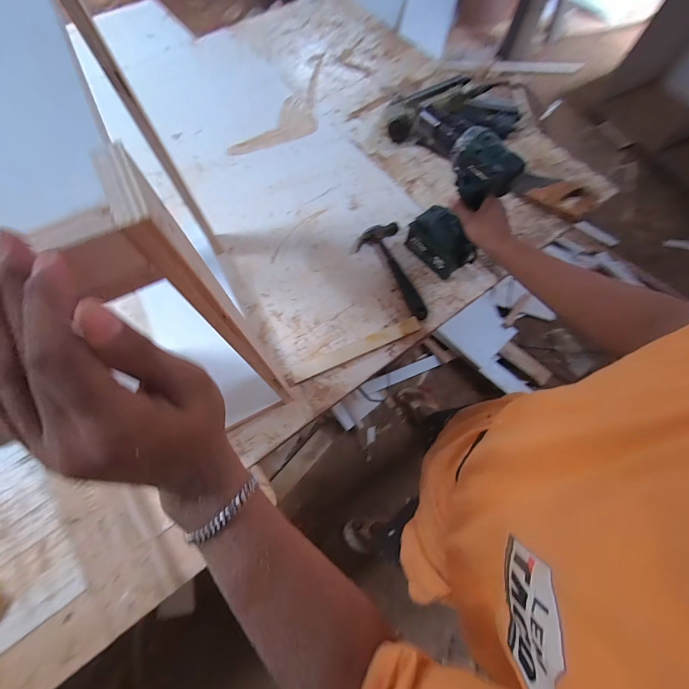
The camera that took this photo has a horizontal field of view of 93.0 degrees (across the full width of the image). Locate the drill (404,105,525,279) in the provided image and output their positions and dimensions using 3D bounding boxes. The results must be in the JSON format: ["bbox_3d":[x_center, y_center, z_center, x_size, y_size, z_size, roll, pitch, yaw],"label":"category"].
[{"bbox_3d":[0.194,-0.273,0.623,0.067,0.281,0.188,-41,72,-19],"label":"drill"}]

